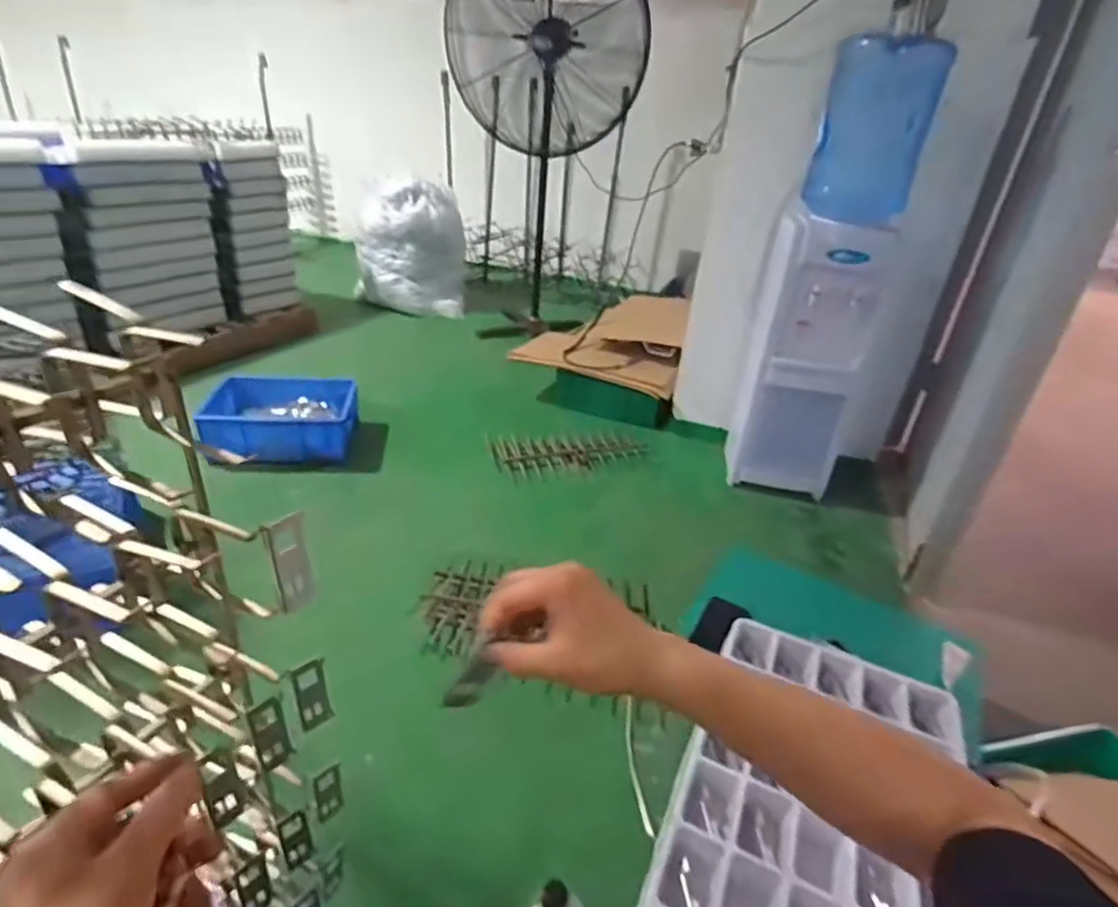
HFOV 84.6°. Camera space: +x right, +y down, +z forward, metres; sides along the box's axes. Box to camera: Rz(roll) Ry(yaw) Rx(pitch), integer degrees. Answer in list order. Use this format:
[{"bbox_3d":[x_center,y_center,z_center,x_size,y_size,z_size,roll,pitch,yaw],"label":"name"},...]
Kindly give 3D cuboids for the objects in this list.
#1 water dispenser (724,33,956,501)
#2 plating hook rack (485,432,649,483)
[{"bbox_3d":[0.705,-0.434,1.640,0.313,1.110,0.282,18,32,21],"label":"water dispenser"},{"bbox_3d":[0.031,0.001,1.891,0.470,0.050,0.209,-5,31,-18],"label":"plating hook rack"}]

